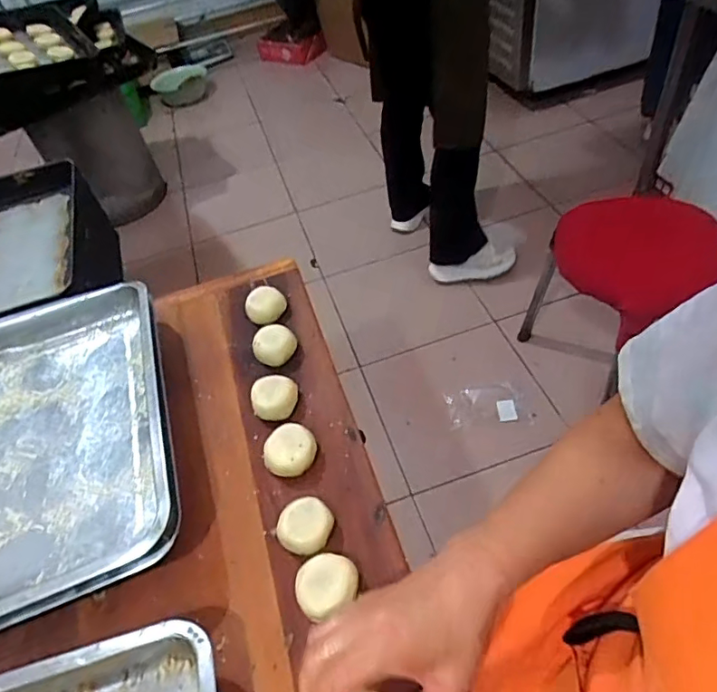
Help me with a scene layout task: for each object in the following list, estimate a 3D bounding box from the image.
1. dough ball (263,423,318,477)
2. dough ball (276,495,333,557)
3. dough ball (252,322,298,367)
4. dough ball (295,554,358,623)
[{"bbox_3d":[-0.071,0.109,0.566,0.051,0.028,0.050,-5,48,6],"label":"dough ball"},{"bbox_3d":[-0.049,0.169,0.508,0.044,0.029,0.047,-5,48,6],"label":"dough ball"},{"bbox_3d":[-0.102,-0.001,0.656,0.051,0.033,0.043,-20,48,-7],"label":"dough ball"},{"bbox_3d":[-0.027,0.213,0.476,0.054,0.041,0.051,-5,48,6],"label":"dough ball"}]

